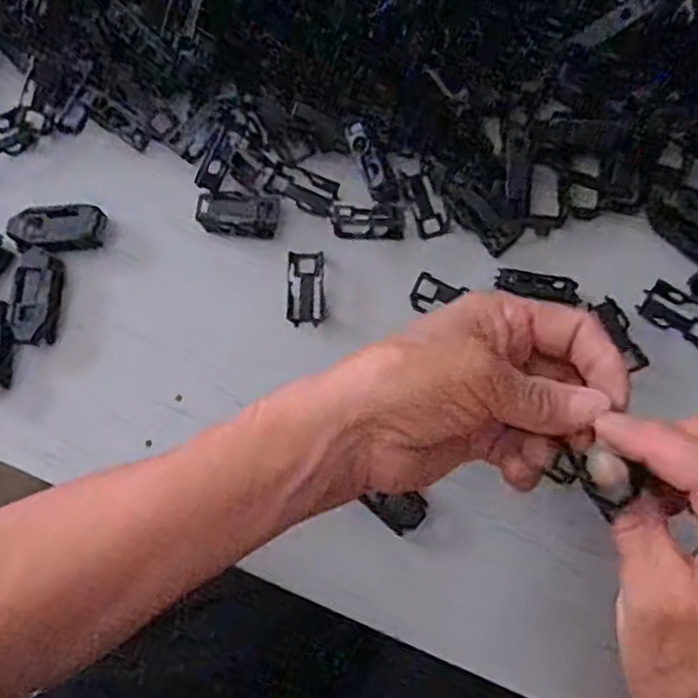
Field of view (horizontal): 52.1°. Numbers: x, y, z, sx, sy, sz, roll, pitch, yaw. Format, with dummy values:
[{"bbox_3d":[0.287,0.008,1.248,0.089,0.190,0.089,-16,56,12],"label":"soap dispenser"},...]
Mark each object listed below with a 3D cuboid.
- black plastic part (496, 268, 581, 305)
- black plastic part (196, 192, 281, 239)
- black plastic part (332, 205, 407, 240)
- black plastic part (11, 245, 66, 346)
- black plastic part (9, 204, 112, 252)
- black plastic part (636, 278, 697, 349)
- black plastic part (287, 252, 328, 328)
[{"bbox_3d":[0.099,-0.033,0.371,0.041,0.009,0.013,13,77,1],"label":"black plastic part"},{"bbox_3d":[-0.060,-0.073,0.386,0.043,0.007,0.023,4,77,-1],"label":"black plastic part"},{"bbox_3d":[0.011,-0.069,0.383,0.039,0.007,0.016,3,77,-1],"label":"black plastic part"},{"bbox_3d":[-0.161,-0.027,0.370,0.023,0.006,0.050,1,77,-1],"label":"black plastic part"},{"bbox_3d":[-0.155,-0.064,0.379,0.050,0.009,0.023,-3,77,-2],"label":"black plastic part"},{"bbox_3d":[0.172,-0.019,0.371,0.040,0.005,0.023,29,78,5],"label":"black plastic part"},{"bbox_3d":[-0.022,-0.033,0.377,0.020,0.011,0.040,-1,77,-2],"label":"black plastic part"}]

